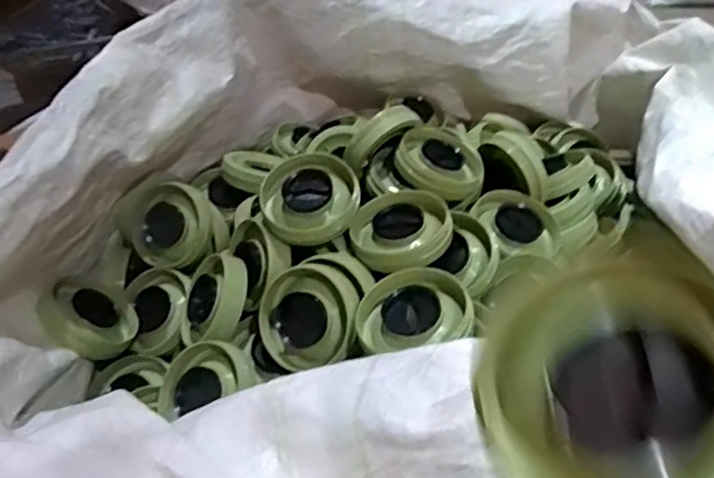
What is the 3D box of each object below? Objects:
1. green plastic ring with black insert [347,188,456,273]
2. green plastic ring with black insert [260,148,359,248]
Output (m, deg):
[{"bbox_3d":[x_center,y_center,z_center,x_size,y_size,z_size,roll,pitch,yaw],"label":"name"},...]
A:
[{"bbox_3d":[0.058,-0.012,0.775,0.130,0.027,0.120,-16,52,13],"label":"green plastic ring with black insert"},{"bbox_3d":[-0.062,-0.053,0.802,0.128,0.038,0.126,-3,73,10],"label":"green plastic ring with black insert"}]

